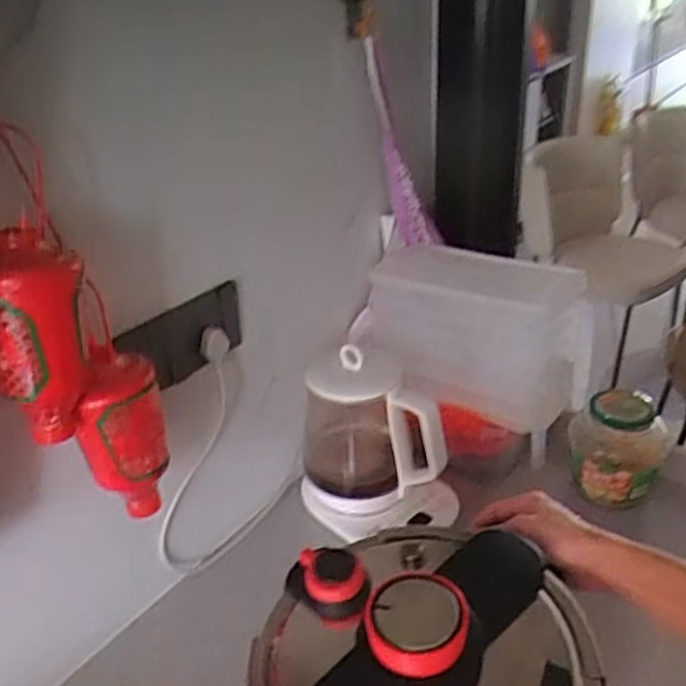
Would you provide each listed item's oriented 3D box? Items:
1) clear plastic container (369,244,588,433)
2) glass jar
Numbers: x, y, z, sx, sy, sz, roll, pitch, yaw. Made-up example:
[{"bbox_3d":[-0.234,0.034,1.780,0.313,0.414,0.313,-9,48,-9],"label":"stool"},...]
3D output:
[{"bbox_3d":[0.186,-0.016,0.990,0.287,0.173,0.173,6,31,13],"label":"clear plastic container"},{"bbox_3d":[0.368,0.135,0.968,0.114,0.145,0.114,-2,30,1],"label":"glass jar"}]

